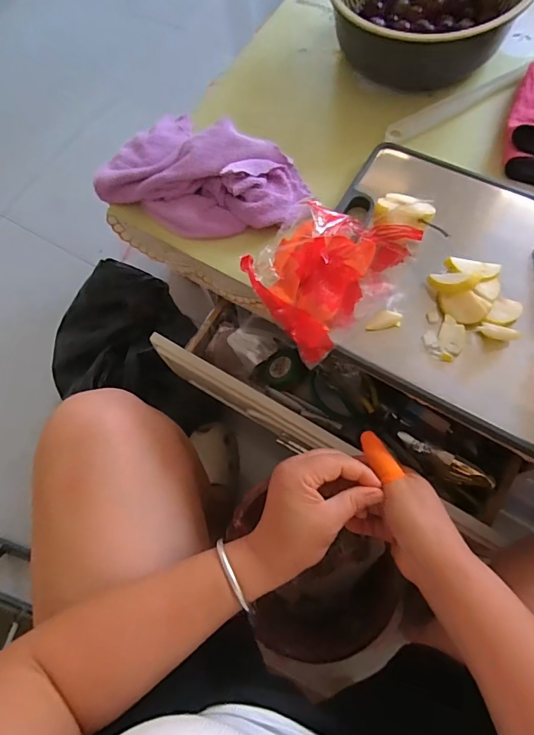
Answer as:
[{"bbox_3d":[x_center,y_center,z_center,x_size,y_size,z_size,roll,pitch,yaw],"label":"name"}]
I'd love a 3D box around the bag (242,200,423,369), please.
[{"bbox_3d":[0.055,-0.090,0.400,0.139,0.043,0.111,-42,72,-9],"label":"bag"}]

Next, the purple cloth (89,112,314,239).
[{"bbox_3d":[-0.067,-0.211,0.470,0.232,0.053,0.132,25,75,14],"label":"purple cloth"}]

